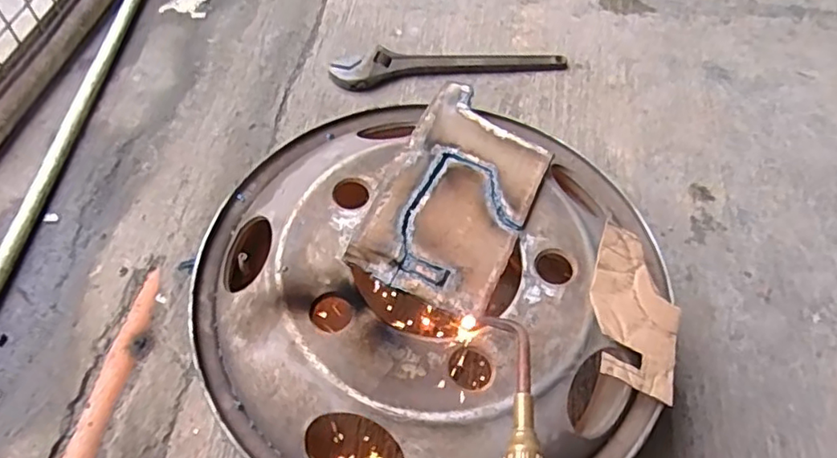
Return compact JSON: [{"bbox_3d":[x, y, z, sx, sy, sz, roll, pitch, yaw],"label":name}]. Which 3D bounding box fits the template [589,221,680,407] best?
[{"bbox_3d":[0.190,0.069,0.515,0.089,0.005,0.143,29,55,-7],"label":"template"}]

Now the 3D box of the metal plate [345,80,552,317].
[{"bbox_3d":[0.039,-0.036,0.553,0.131,0.008,0.233,22,57,11],"label":"metal plate"}]

